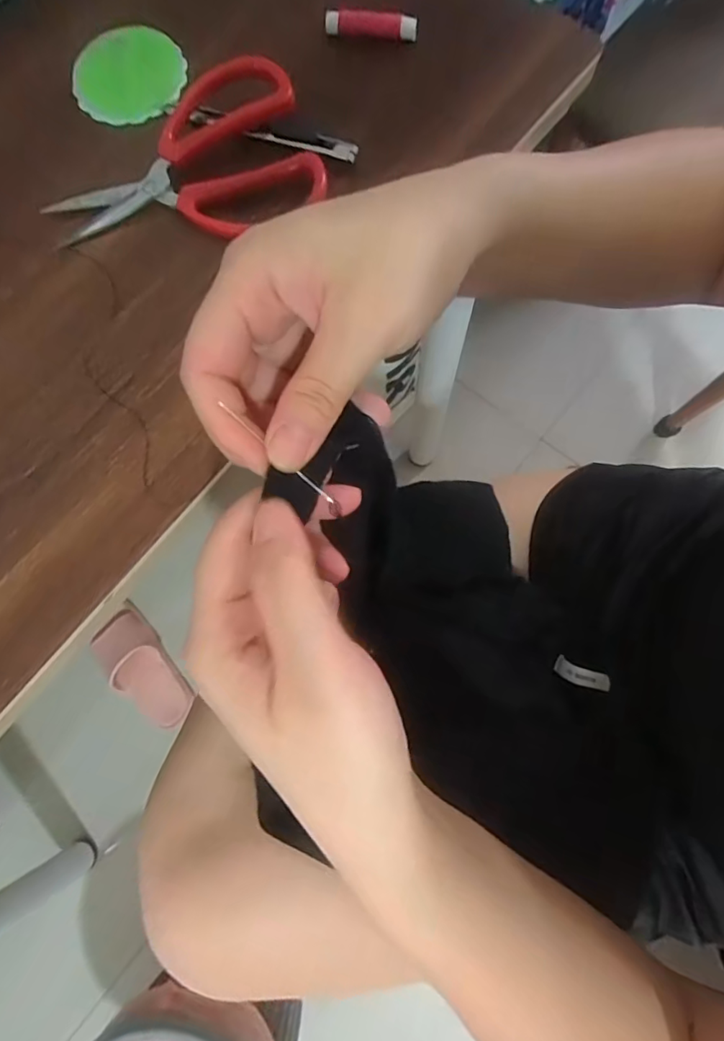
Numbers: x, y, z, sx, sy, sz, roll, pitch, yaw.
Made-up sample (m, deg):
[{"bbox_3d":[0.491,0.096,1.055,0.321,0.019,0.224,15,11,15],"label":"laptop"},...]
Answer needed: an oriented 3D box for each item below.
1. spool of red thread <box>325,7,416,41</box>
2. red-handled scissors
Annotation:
[{"bbox_3d":[0.006,-0.313,0.337,0.057,0.011,0.010,6,76,3],"label":"spool of red thread"},{"bbox_3d":[-0.108,-0.211,0.312,0.157,0.026,0.101,-17,76,-3],"label":"red-handled scissors"}]

